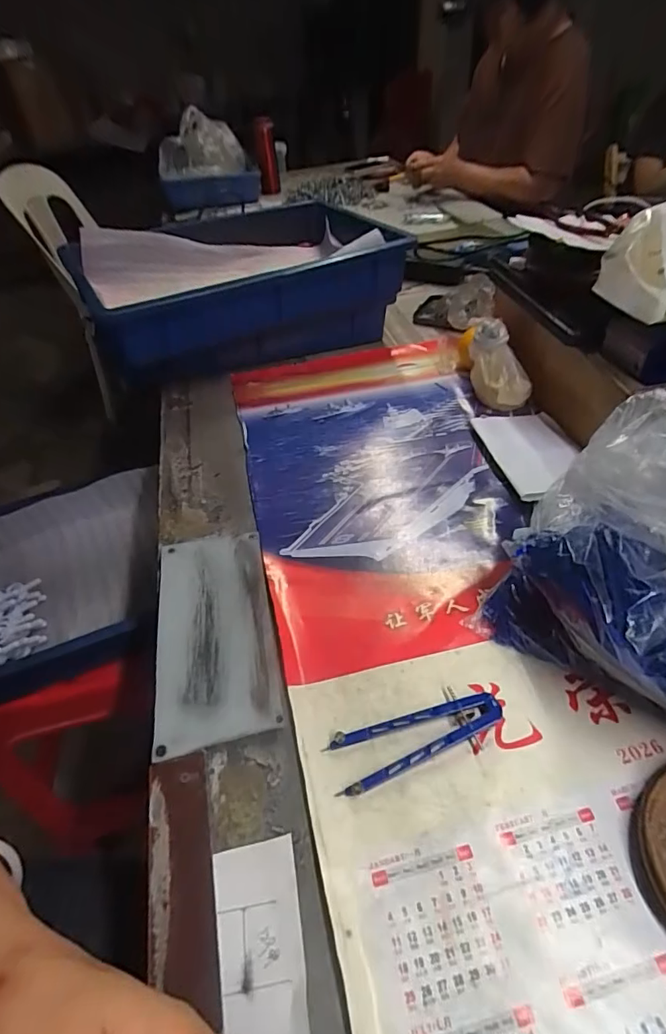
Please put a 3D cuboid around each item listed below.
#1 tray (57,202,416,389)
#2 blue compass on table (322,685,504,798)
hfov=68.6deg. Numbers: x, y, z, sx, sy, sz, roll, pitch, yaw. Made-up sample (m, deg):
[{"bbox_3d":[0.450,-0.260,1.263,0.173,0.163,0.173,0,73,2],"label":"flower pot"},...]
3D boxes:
[{"bbox_3d":[-0.135,-0.328,0.727,0.403,0.156,0.298,-19,47,-16],"label":"tray"},{"bbox_3d":[0.059,0.152,0.342,0.126,0.011,0.040,-17,46,-14],"label":"blue compass on table"}]

